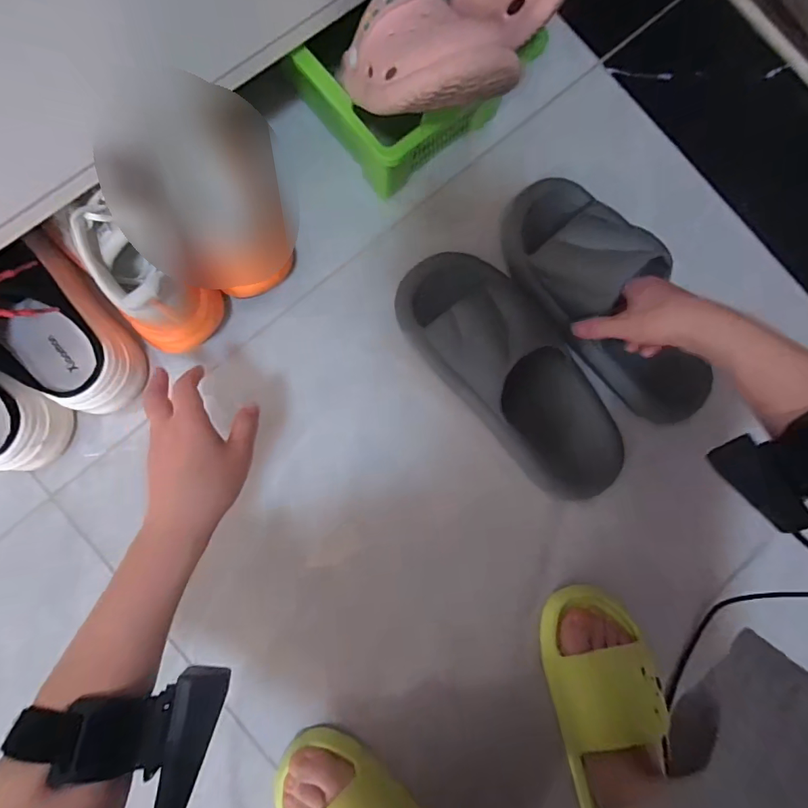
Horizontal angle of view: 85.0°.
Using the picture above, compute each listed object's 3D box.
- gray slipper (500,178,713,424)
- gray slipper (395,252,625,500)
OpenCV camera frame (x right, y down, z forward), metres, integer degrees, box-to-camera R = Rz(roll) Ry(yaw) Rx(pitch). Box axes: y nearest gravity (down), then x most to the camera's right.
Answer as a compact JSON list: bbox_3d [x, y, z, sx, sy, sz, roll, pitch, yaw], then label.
[{"bbox_3d":[0.221,-0.112,0.464,0.111,0.074,0.296,-34,89,-6],"label":"gray slipper"},{"bbox_3d":[0.119,-0.033,0.466,0.118,0.089,0.313,-40,89,-7],"label":"gray slipper"}]

